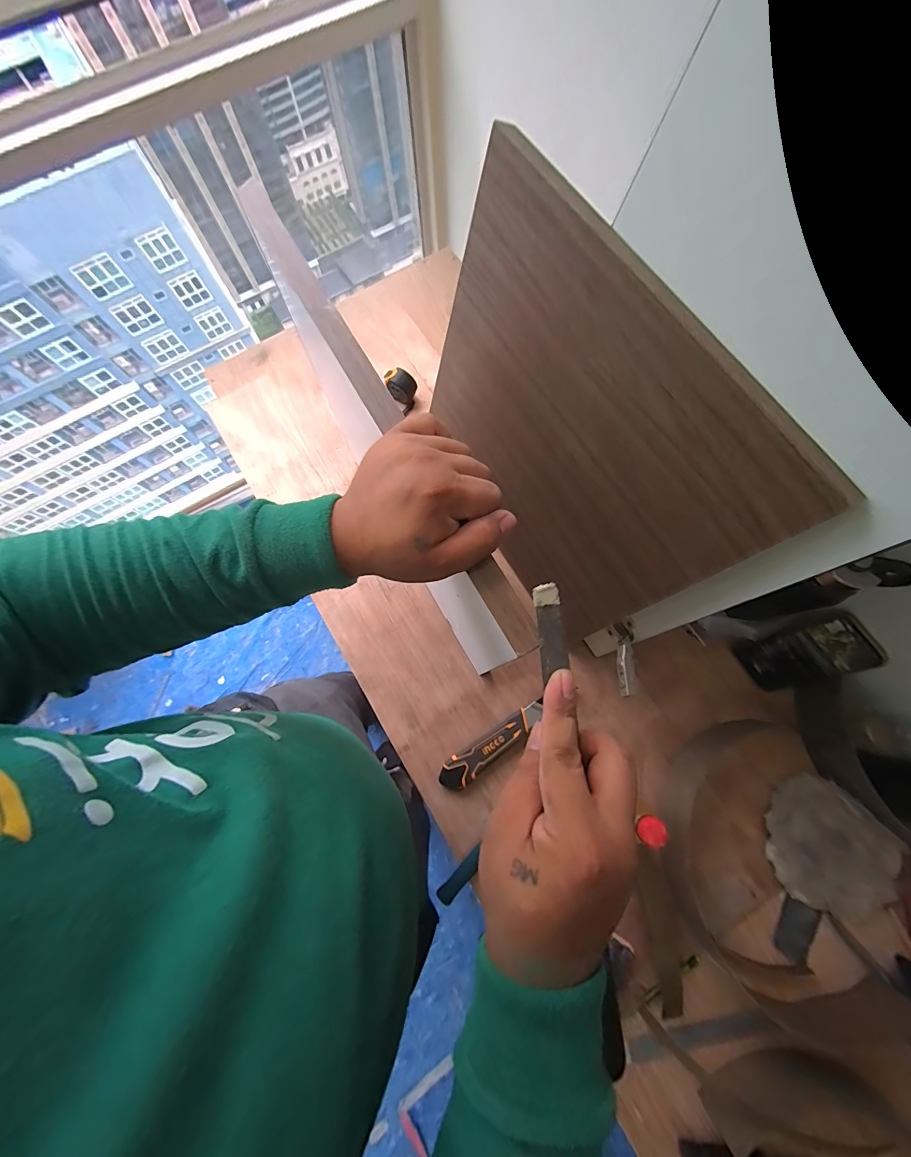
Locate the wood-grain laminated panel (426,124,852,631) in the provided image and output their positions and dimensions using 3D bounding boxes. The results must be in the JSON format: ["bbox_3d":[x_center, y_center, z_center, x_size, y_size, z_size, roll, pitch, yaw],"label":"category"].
[{"bbox_3d":[0.120,-0.170,0.508,0.022,0.392,0.452,-27,78,-22],"label":"wood-grain laminated panel"}]

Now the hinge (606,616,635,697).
[{"bbox_3d":[0.236,0.110,0.566,0.024,0.048,0.102,0,76,2],"label":"hinge"}]

